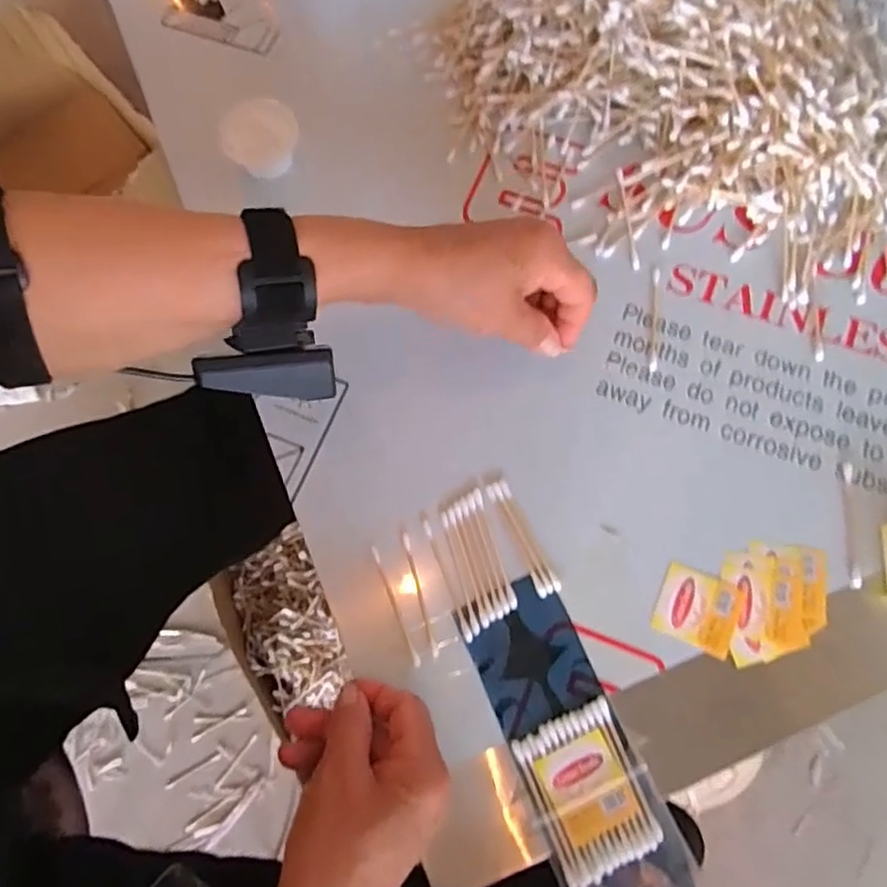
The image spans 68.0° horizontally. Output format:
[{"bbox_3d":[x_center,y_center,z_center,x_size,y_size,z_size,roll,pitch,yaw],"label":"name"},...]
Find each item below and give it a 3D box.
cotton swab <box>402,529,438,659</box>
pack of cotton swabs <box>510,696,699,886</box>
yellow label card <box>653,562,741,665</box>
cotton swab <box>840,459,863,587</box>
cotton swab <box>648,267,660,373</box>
[{"bbox_3d":[-0.014,0.087,0.380,0.004,0.008,0.072,-15,73,-3],"label":"cotton swab"},{"bbox_3d":[0.088,0.204,0.331,0.064,0.020,0.129,-24,74,-6],"label":"pack of cotton swabs"},{"bbox_3d":[0.144,0.094,0.373,0.043,0.004,0.040,21,75,8],"label":"yellow label card"},{"bbox_3d":[0.237,0.047,0.381,0.007,0.004,0.073,5,73,3],"label":"cotton swab"},{"bbox_3d":[0.137,-0.081,0.426,0.005,0.004,0.073,6,73,3],"label":"cotton swab"}]

